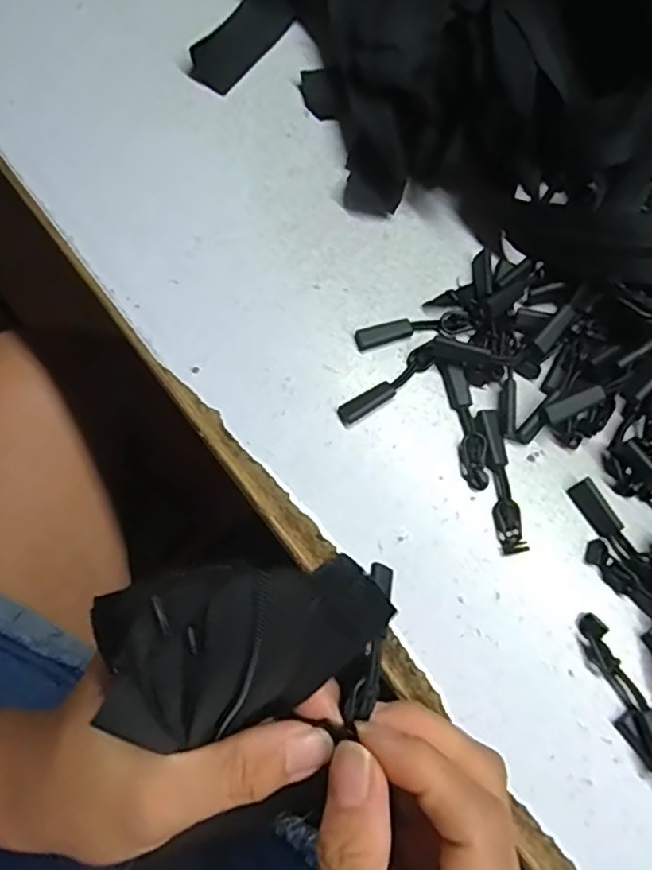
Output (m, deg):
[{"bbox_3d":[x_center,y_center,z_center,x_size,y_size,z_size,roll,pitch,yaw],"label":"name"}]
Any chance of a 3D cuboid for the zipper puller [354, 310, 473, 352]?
[{"bbox_3d":[0.037,-0.046,0.267,0.050,0.004,0.012,-9,75,-3],"label":"zipper puller"}]

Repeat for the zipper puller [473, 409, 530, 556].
[{"bbox_3d":[0.070,0.018,0.249,0.011,0.005,0.058,-9,75,-3],"label":"zipper puller"}]

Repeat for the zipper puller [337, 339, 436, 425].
[{"bbox_3d":[0.026,-0.021,0.260,0.050,0.004,0.010,-38,78,-10],"label":"zipper puller"}]

